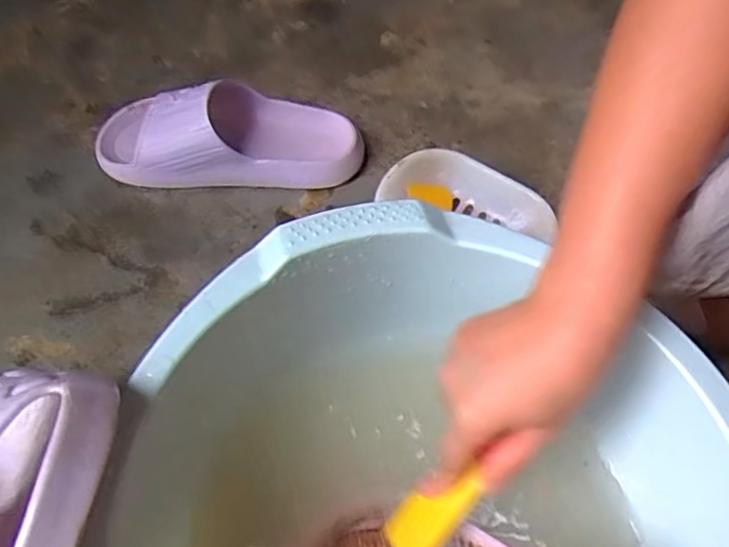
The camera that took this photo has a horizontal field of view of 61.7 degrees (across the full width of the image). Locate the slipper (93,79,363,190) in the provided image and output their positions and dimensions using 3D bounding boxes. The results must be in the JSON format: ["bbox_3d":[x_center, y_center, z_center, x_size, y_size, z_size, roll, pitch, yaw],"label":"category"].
[{"bbox_3d":[-0.132,-0.141,0.599,0.258,0.069,0.096,1,58,-2],"label":"slipper"}]

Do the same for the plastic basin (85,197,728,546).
[{"bbox_3d":[0.029,0.145,0.347,0.344,0.127,0.338,1,58,-2],"label":"plastic basin"}]

